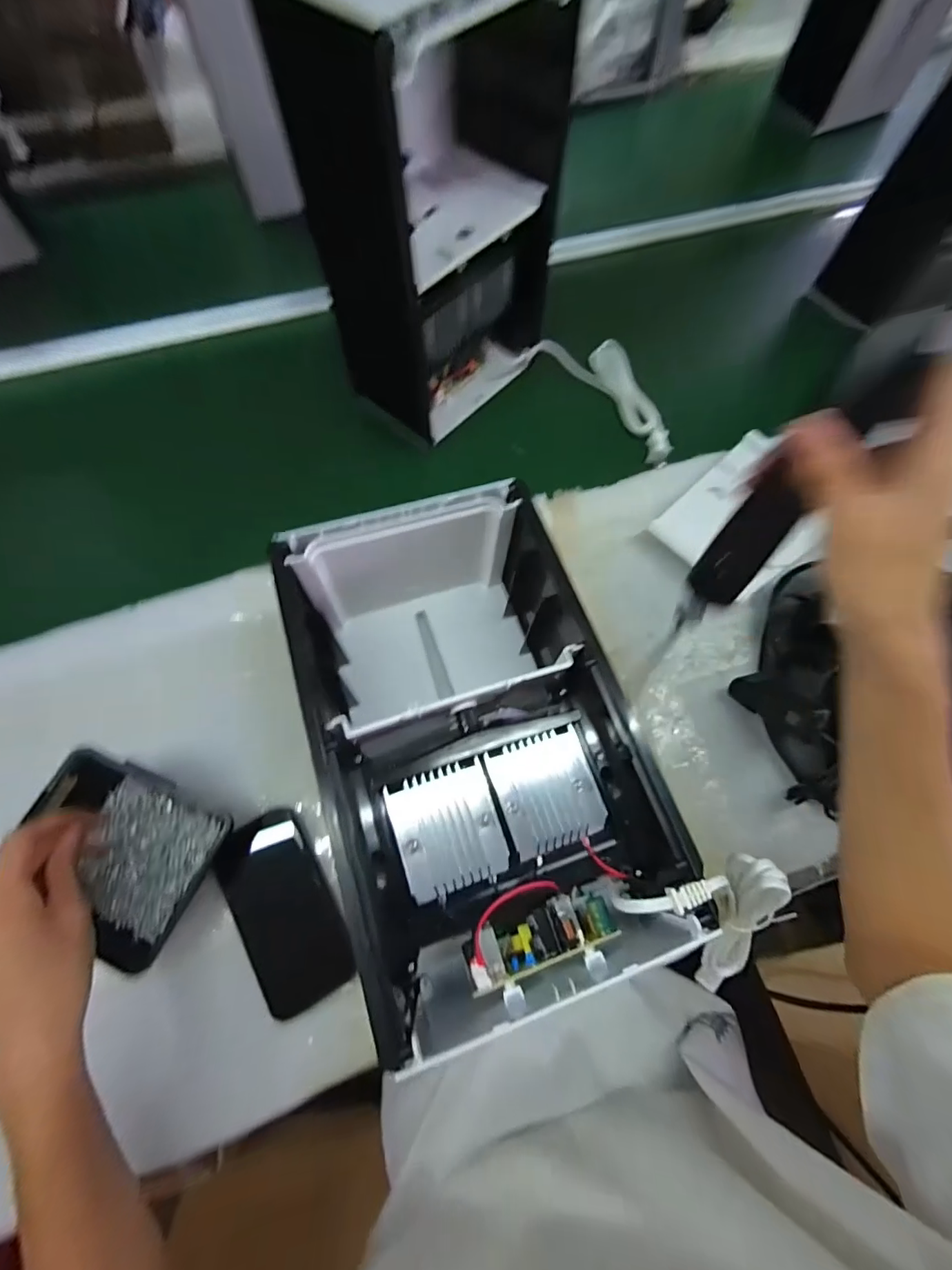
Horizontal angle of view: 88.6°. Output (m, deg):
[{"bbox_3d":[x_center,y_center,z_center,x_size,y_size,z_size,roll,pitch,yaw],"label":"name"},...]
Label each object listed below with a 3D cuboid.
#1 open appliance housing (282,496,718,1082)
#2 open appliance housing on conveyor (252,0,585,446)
[{"bbox_3d":[-0.010,0.066,0.394,0.204,0.140,0.366,-17,69,-9],"label":"open appliance housing"},{"bbox_3d":[-0.036,-0.392,0.485,0.231,0.338,0.131,-42,75,-17],"label":"open appliance housing on conveyor"}]

